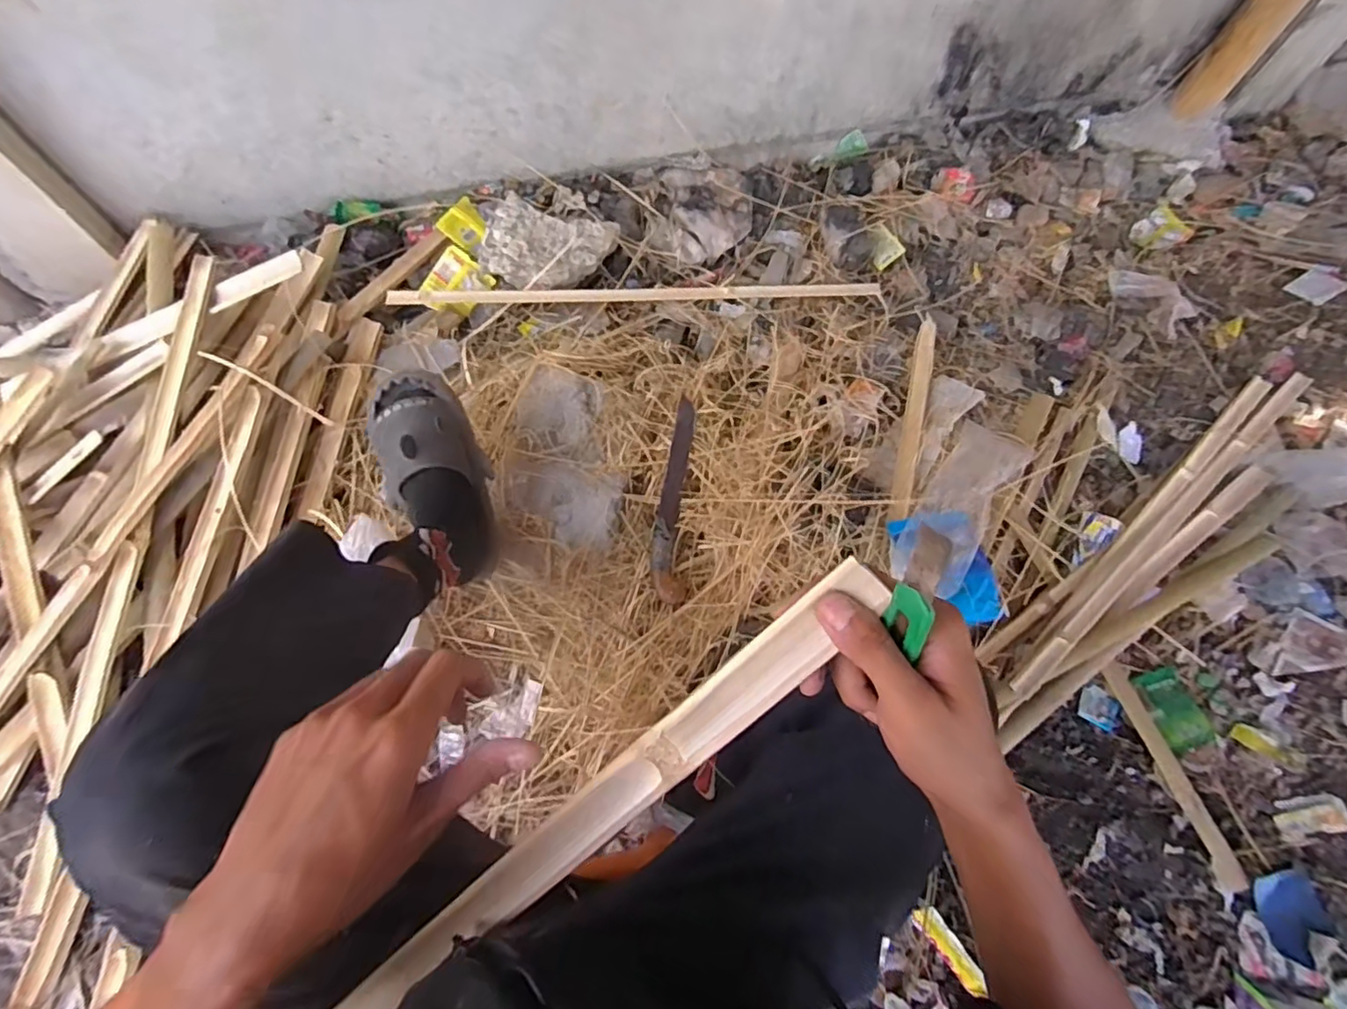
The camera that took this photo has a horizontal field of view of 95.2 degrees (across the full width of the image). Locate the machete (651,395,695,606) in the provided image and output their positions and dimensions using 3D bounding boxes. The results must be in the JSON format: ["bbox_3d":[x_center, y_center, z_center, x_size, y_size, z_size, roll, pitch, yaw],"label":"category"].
[{"bbox_3d":[0.000,-0.013,0.931,0.051,0.033,0.323,3,68,-1],"label":"machete"}]

